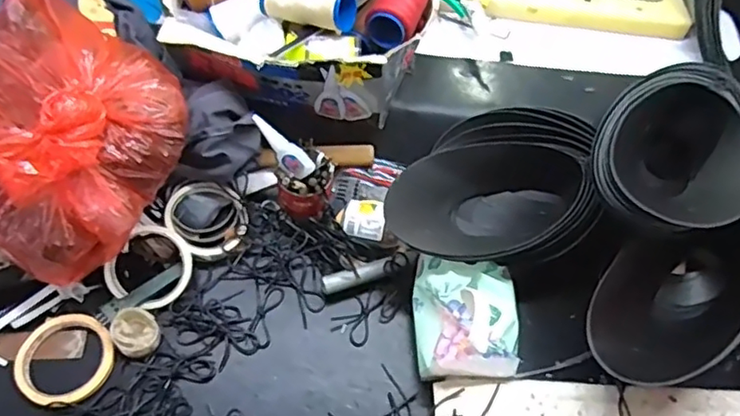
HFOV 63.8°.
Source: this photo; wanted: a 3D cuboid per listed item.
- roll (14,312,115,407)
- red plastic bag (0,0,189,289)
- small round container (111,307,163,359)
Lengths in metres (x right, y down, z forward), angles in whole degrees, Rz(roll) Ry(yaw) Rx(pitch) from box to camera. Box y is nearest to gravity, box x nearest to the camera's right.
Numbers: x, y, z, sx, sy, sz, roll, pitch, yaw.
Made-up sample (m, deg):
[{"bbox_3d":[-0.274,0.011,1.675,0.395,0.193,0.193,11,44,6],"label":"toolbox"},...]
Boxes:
[{"bbox_3d":[-0.318,0.157,0.619,0.097,0.010,0.094,1,59,-2],"label":"roll"},{"bbox_3d":[-0.325,-0.070,0.623,0.236,0.166,0.229,28,61,13],"label":"red plastic bag"},{"bbox_3d":[-0.248,0.132,0.628,0.050,0.026,0.044,30,62,14],"label":"small round container"}]

